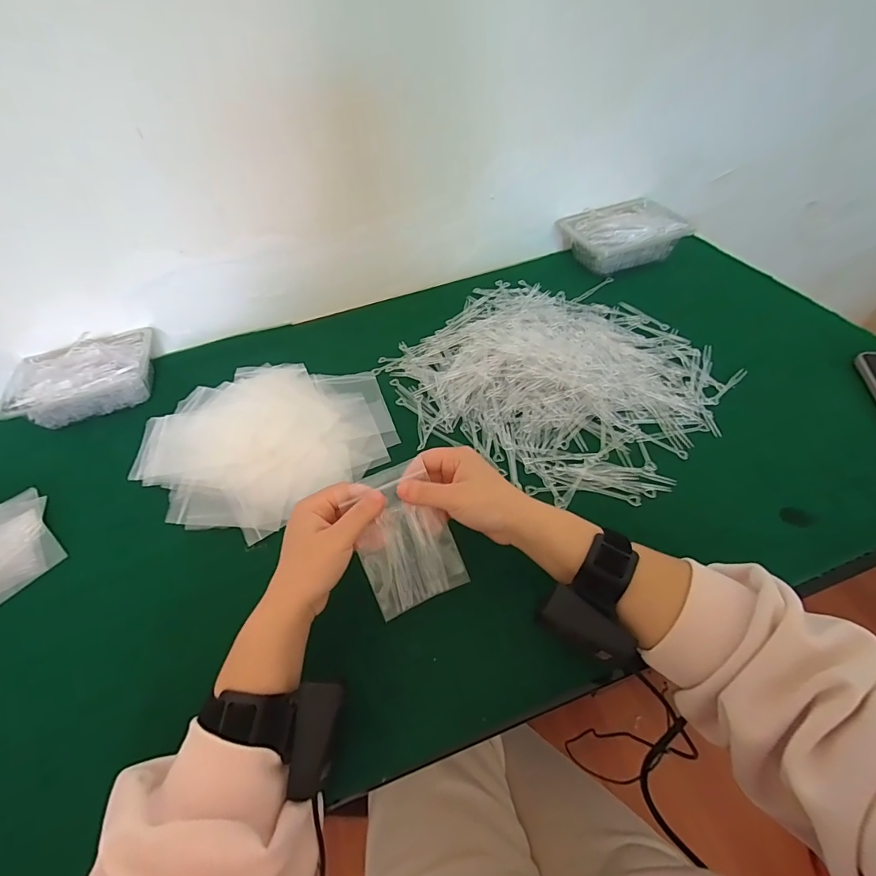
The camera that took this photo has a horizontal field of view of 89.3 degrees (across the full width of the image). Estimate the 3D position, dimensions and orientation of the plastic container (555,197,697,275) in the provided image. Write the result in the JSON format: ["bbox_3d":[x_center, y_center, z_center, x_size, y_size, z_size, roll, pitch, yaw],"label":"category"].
[{"bbox_3d":[0.304,-0.338,0.736,0.173,0.060,0.130,-15,49,-8],"label":"plastic container"}]

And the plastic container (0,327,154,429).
[{"bbox_3d":[-0.482,-0.080,0.614,0.177,0.061,0.112,-21,50,-13],"label":"plastic container"}]

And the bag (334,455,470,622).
[{"bbox_3d":[-0.031,0.087,0.390,0.080,0.007,0.120,-22,91,-13],"label":"bag"}]

